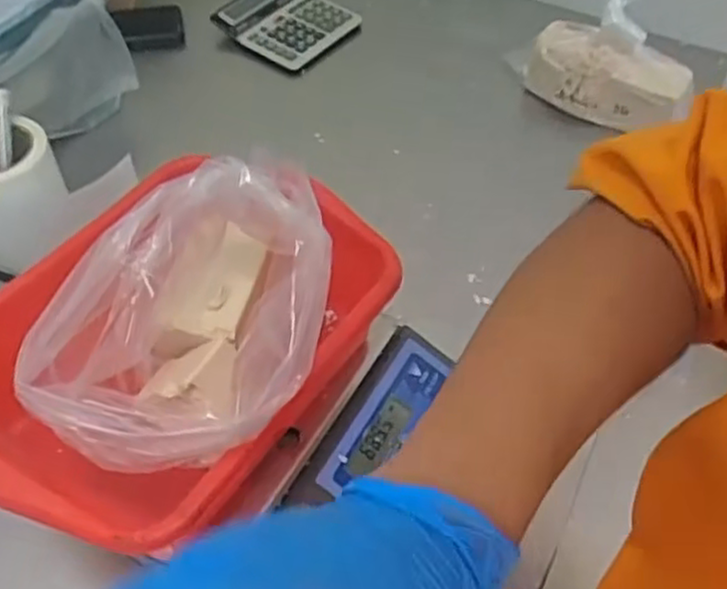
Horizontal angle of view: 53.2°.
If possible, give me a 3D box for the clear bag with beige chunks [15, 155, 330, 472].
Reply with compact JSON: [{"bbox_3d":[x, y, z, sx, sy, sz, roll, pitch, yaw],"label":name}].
[{"bbox_3d":[-0.101,0.022,0.462,0.144,0.127,0.192,10,52,6],"label":"clear bag with beige chunks"}]

